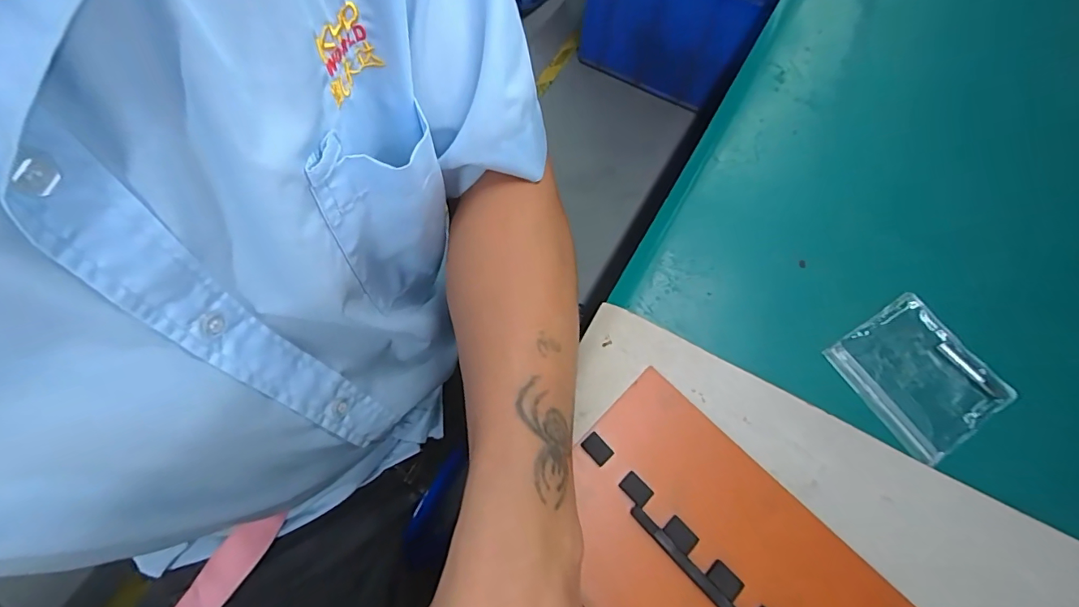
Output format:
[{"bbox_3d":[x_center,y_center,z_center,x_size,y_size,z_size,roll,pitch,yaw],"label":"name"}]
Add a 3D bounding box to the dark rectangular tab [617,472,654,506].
[{"bbox_3d":[0.048,0.094,0.241,0.010,0.004,0.015,-41,75,-15],"label":"dark rectangular tab"}]

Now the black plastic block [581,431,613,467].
[{"bbox_3d":[0.030,0.076,0.249,0.010,0.004,0.015,-37,74,-15],"label":"black plastic block"}]

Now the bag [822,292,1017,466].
[{"bbox_3d":[0.215,0.040,0.272,0.067,0.013,0.075,-29,72,-12],"label":"bag"}]

